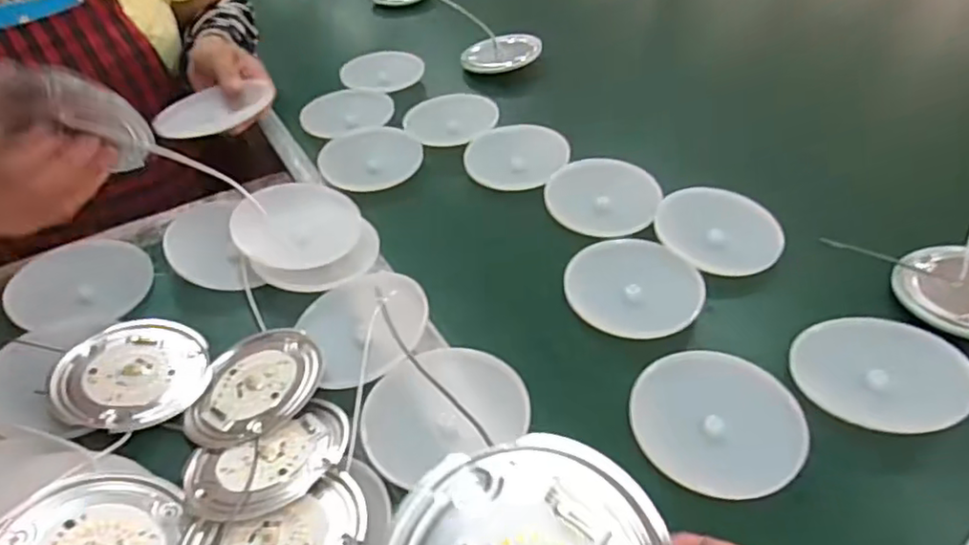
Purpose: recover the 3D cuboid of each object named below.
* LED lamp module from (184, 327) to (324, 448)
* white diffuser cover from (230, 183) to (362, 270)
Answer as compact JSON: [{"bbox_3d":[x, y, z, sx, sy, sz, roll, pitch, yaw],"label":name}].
[{"bbox_3d":[-0.167,0.083,0.464,0.091,0.014,0.105,6,43,10],"label":"LED lamp module"},{"bbox_3d":[-0.169,-0.045,0.564,0.105,0.008,0.092,-32,76,-27],"label":"white diffuser cover"}]

